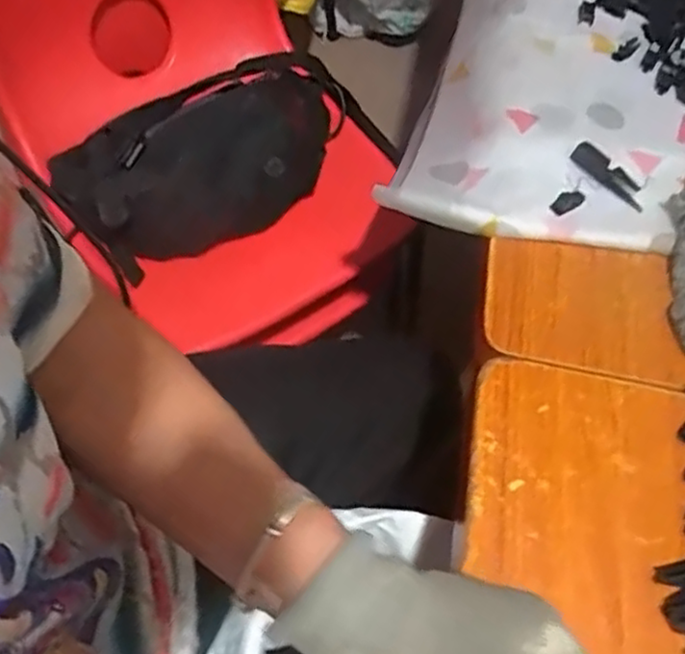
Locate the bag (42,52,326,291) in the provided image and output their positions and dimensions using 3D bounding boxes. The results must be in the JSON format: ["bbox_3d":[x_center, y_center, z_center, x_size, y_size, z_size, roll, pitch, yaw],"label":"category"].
[{"bbox_3d":[-0.116,-0.174,0.692,0.284,0.077,0.169,-30,78,-21],"label":"bag"}]

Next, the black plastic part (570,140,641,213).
[{"bbox_3d":[0.198,-0.113,0.517,0.025,0.009,0.063,-35,69,-23],"label":"black plastic part"}]

